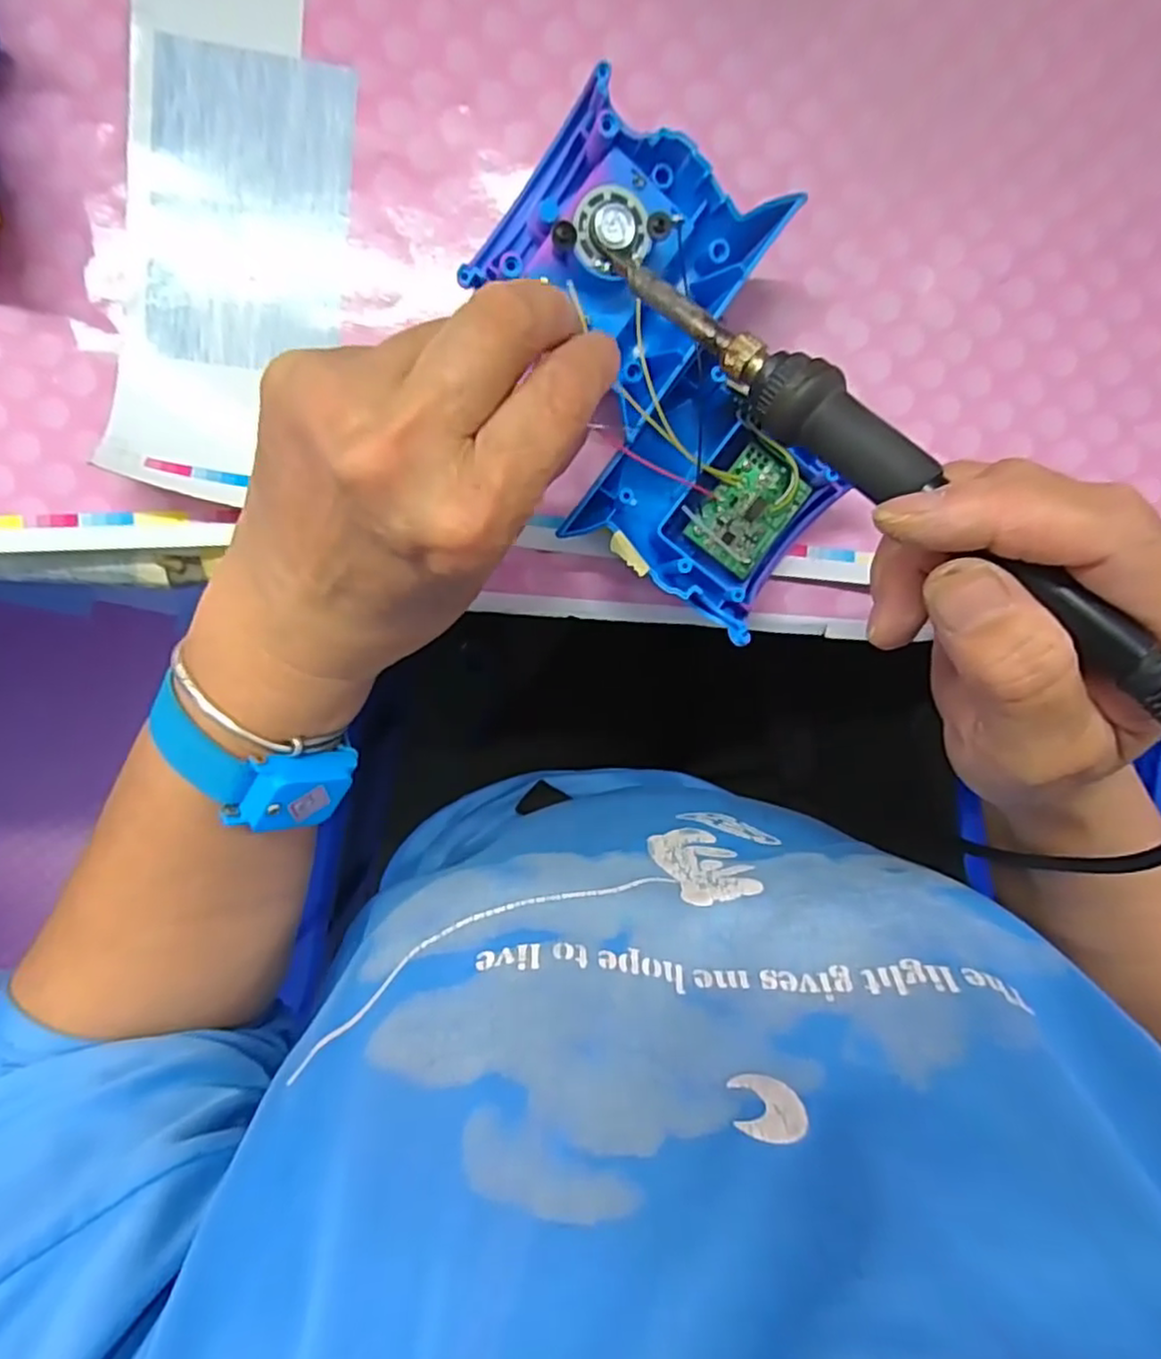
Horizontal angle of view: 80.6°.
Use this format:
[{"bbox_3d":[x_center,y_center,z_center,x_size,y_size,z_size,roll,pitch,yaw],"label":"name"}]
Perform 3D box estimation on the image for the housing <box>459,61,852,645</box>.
[{"bbox_3d":[0.033,-0.109,0.251,0.093,0.039,0.181,-19,100,-1],"label":"housing"}]

